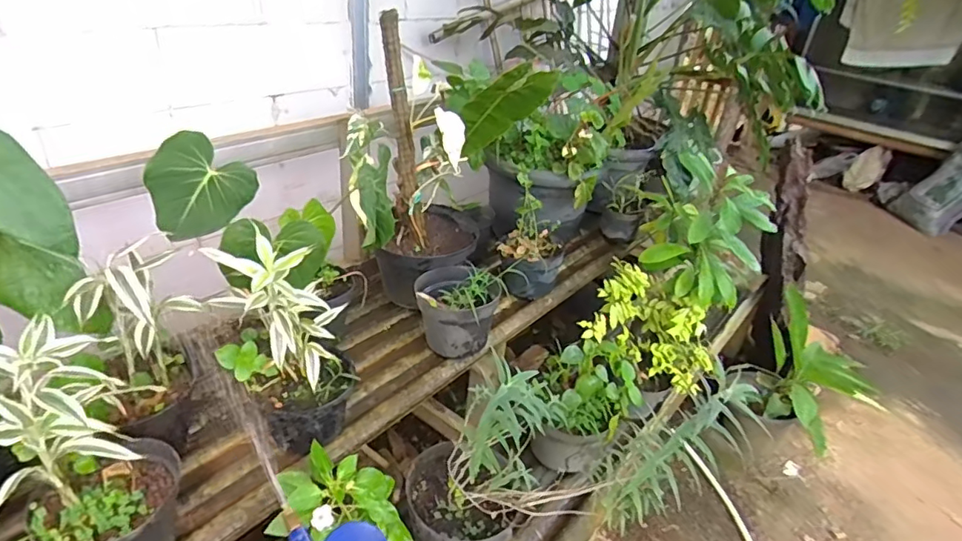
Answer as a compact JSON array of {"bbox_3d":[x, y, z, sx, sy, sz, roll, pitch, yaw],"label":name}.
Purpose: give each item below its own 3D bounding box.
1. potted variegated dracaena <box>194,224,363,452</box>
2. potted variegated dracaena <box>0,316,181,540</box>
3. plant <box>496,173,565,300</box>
[{"bbox_3d":[-0.320,0.131,0.911,0.202,0.398,0.157,-2,32,-14],"label":"potted variegated dracaena"},{"bbox_3d":[-0.518,0.238,0.696,0.181,0.359,0.162,0,32,-9],"label":"potted variegated dracaena"},{"bbox_3d":[0.139,-0.078,1.431,0.164,0.244,0.178,13,32,12],"label":"plant"}]

